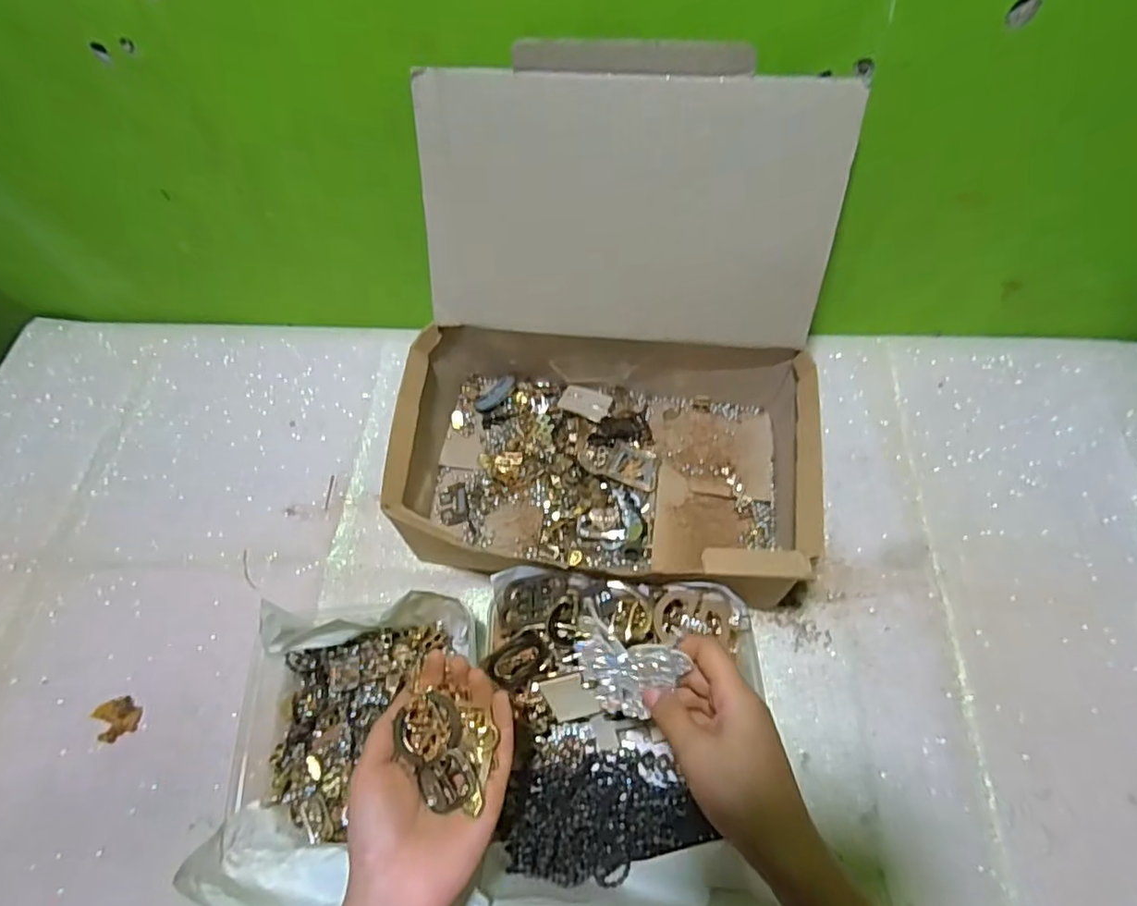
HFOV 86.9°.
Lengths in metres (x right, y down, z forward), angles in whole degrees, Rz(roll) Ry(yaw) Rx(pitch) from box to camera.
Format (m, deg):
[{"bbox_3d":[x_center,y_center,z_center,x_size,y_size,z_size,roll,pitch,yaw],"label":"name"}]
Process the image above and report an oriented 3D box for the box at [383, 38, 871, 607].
[{"bbox_3d":[0.029,-0.069,0.464,0.332,0.275,0.302,4,63,6],"label":"box"}]

